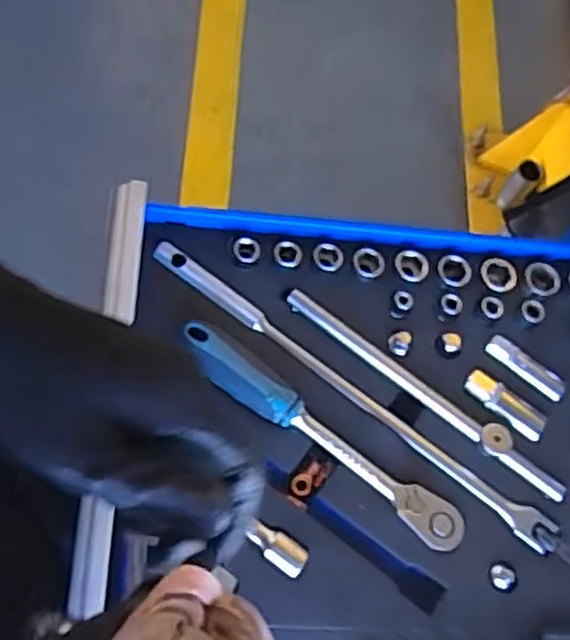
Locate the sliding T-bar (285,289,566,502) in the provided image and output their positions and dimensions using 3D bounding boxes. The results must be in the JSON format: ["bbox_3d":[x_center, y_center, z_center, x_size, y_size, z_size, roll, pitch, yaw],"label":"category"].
[{"bbox_3d":[0.104,0.055,0.553,0.245,0.030,0.022,35,67,5],"label":"sliding T-bar"}]

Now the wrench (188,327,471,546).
[{"bbox_3d":[0.024,0.081,0.521,0.235,0.033,0.033,36,67,6],"label":"wrench"}]

